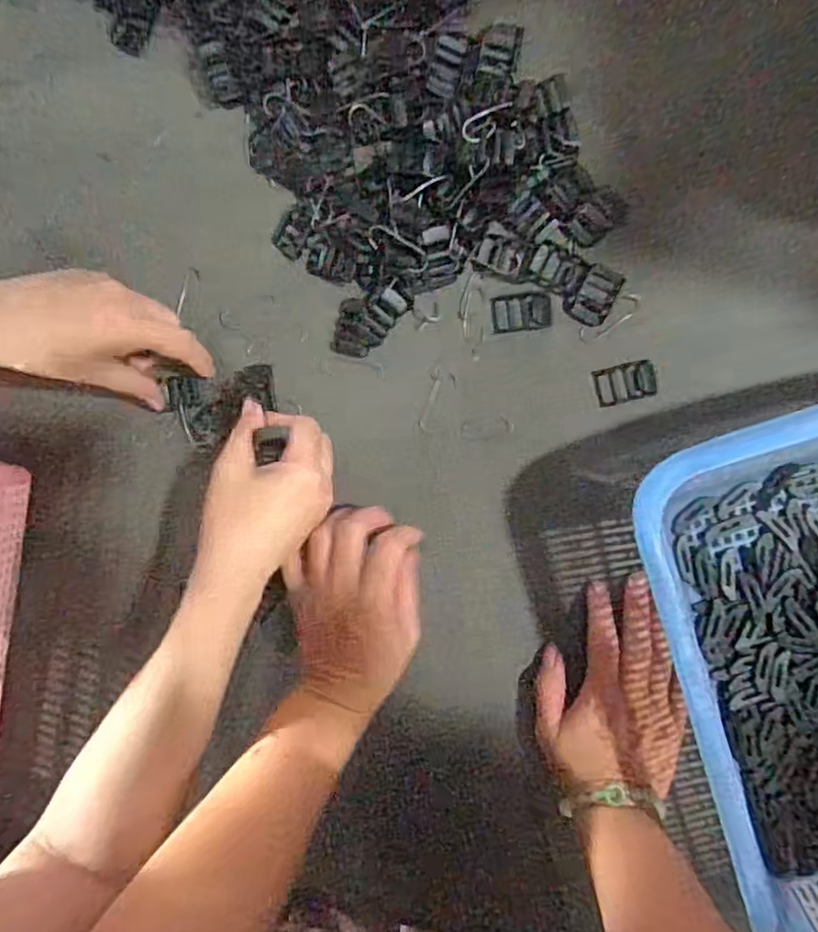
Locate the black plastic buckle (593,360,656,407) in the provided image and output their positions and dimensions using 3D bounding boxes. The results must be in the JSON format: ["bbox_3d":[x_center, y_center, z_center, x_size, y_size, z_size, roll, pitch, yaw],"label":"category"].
[{"bbox_3d":[0.150,-0.058,0.441,0.040,0.004,0.025,-14,92,8],"label":"black plastic buckle"}]

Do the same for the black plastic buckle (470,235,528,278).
[{"bbox_3d":[0.063,-0.146,0.443,0.037,0.005,0.023,19,97,6],"label":"black plastic buckle"}]

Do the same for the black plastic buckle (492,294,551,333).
[{"bbox_3d":[0.079,-0.107,0.446,0.040,0.004,0.024,-4,94,8],"label":"black plastic buckle"}]

